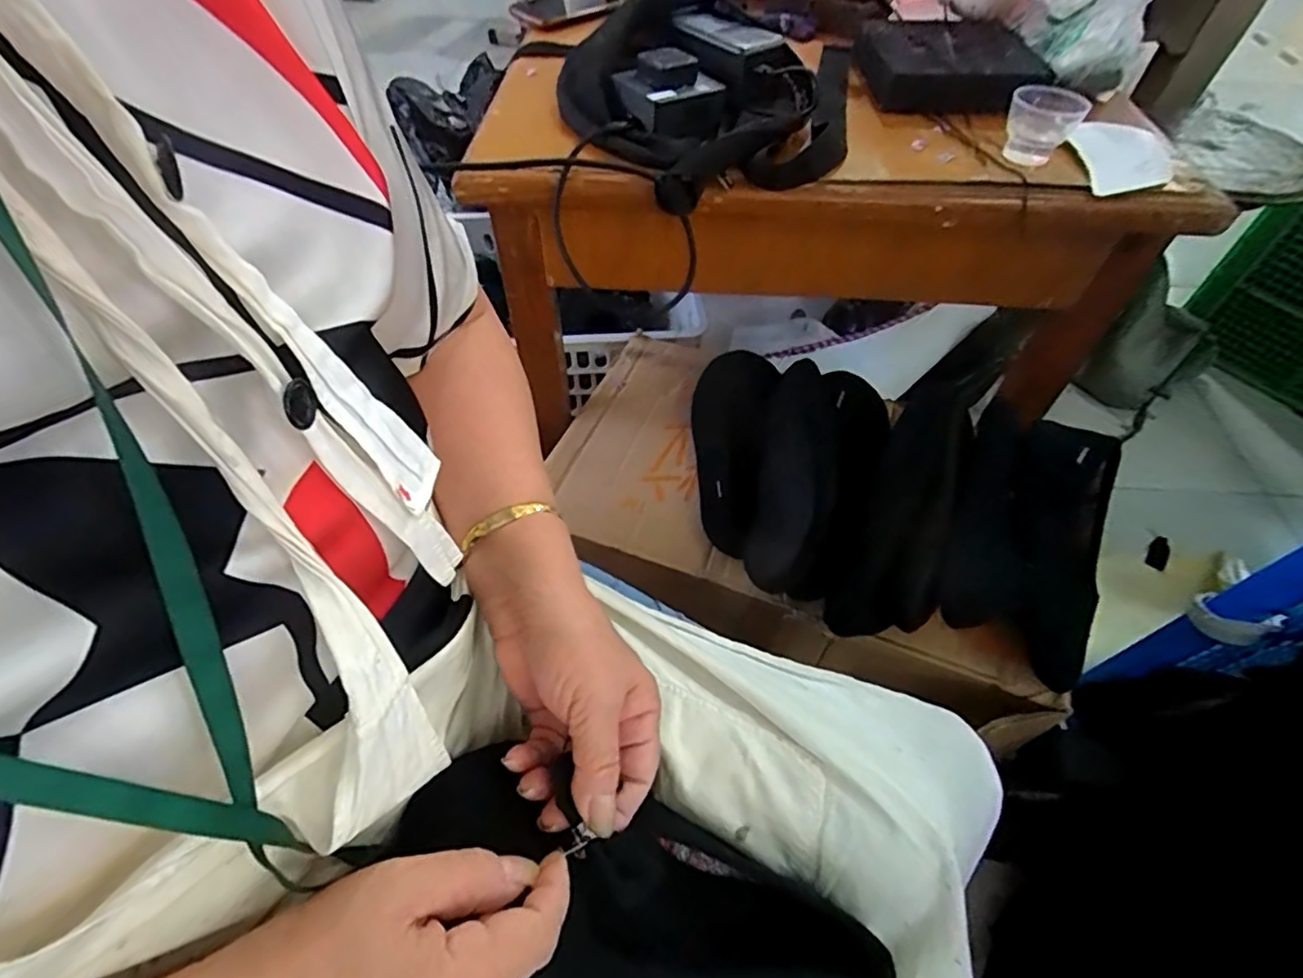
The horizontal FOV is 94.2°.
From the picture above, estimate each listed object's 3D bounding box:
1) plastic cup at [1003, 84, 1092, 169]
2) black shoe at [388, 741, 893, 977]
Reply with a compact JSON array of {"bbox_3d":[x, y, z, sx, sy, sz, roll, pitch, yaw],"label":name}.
[{"bbox_3d":[0.315,-0.296,0.490,0.056,0.046,0.052,26,58,18],"label":"plastic cup"},{"bbox_3d":[-0.006,0.209,0.297,0.242,0.069,0.098,28,56,-7],"label":"black shoe"}]

